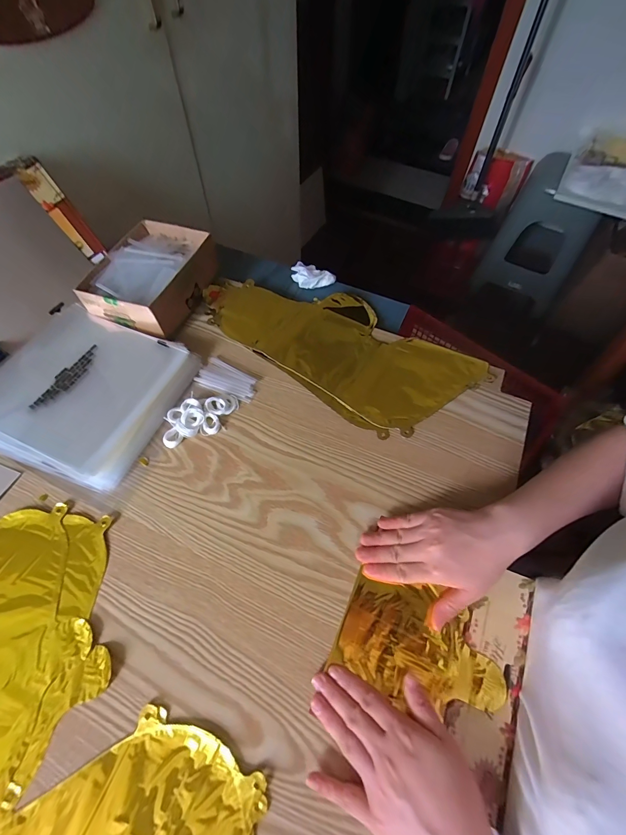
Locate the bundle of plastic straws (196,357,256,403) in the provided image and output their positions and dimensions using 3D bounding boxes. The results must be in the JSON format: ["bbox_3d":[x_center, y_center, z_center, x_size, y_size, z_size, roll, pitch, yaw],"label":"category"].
[{"bbox_3d":[-0.118,-0.055,0.489,0.084,0.008,0.052,19,61,11],"label":"bundle of plastic straws"}]

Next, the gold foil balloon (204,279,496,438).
[{"bbox_3d":[0.030,-0.120,0.525,0.407,0.010,0.190,34,65,18],"label":"gold foil balloon"}]

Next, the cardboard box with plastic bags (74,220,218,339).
[{"bbox_3d":[-0.243,-0.220,0.527,0.133,0.055,0.185,17,61,9],"label":"cardboard box with plastic bags"}]

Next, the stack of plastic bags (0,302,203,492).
[{"bbox_3d":[-0.307,-0.039,0.458,0.232,0.032,0.210,20,61,11],"label":"stack of plastic bags"}]

